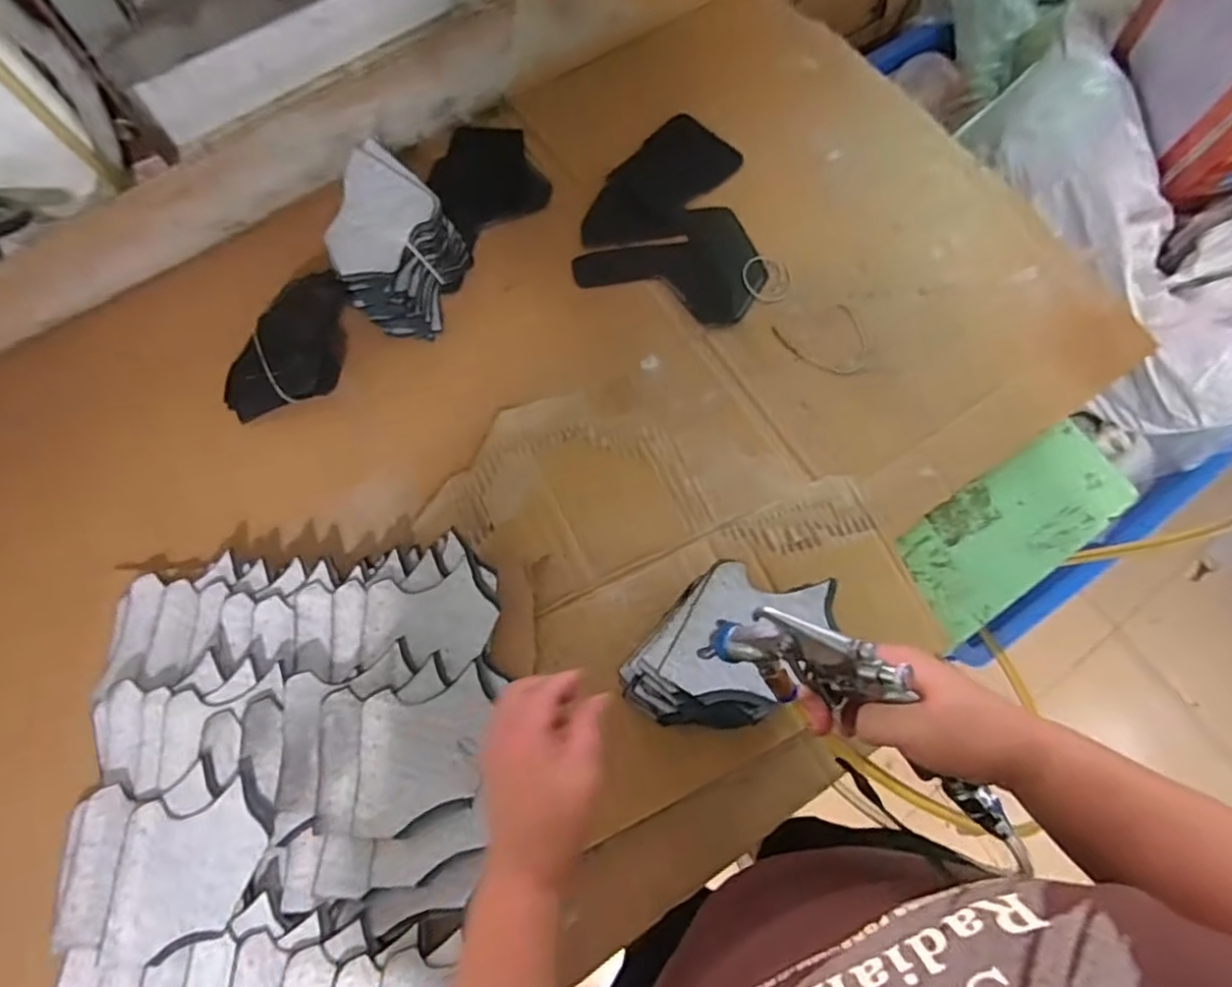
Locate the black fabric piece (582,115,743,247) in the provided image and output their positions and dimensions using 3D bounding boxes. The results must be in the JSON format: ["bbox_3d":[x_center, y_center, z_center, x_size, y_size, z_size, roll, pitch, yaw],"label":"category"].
[{"bbox_3d":[0.044,-0.323,0.698,0.098,0.007,0.191,41,79,9],"label":"black fabric piece"}]

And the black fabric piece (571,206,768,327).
[{"bbox_3d":[0.062,-0.217,0.663,0.173,0.004,0.132,-26,72,-8],"label":"black fabric piece"}]

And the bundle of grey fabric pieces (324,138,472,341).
[{"bbox_3d":[-0.208,-0.231,0.623,0.109,0.083,0.142,17,76,4],"label":"bundle of grey fabric pieces"}]

